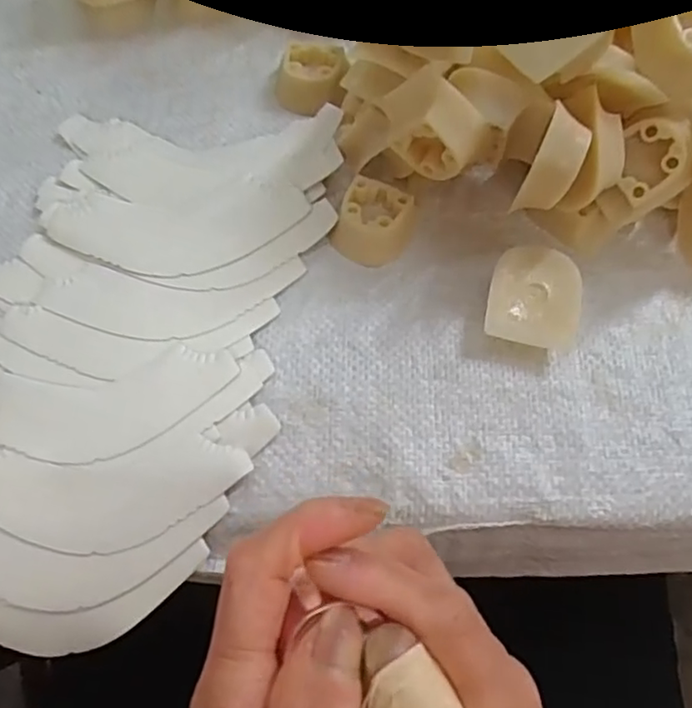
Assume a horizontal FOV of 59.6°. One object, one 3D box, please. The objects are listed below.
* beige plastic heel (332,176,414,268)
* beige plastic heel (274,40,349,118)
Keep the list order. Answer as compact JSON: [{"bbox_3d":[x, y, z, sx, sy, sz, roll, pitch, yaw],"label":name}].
[{"bbox_3d":[0.014,-0.061,0.287,0.033,0.017,0.037,20,69,7],"label":"beige plastic heel"},{"bbox_3d":[-0.017,-0.147,0.322,0.035,0.016,0.040,11,68,3],"label":"beige plastic heel"}]

